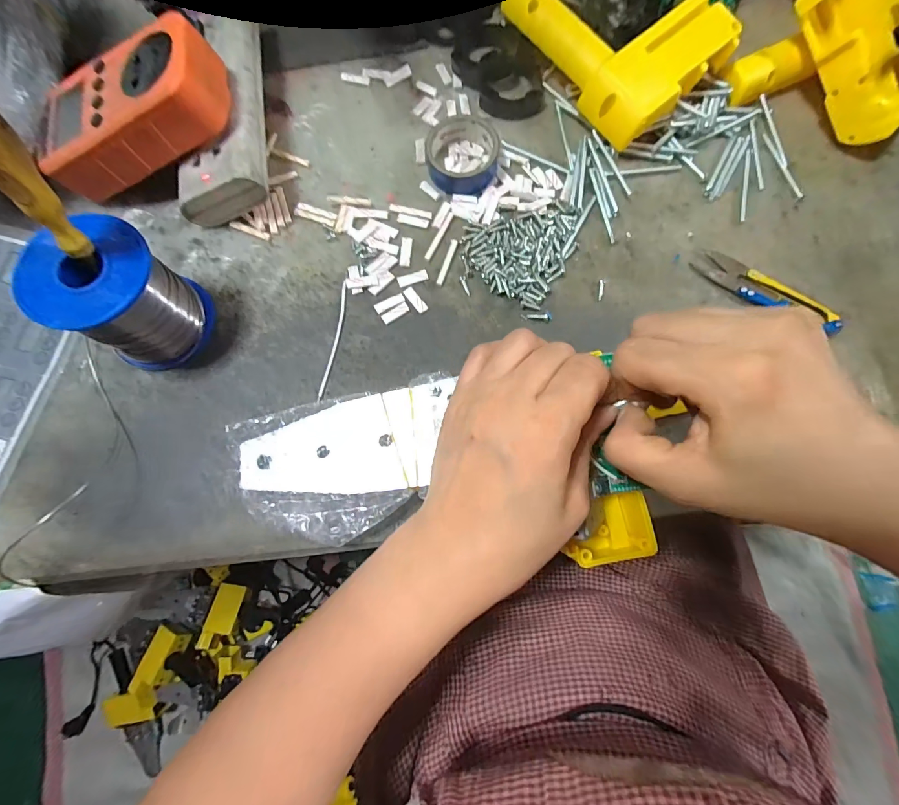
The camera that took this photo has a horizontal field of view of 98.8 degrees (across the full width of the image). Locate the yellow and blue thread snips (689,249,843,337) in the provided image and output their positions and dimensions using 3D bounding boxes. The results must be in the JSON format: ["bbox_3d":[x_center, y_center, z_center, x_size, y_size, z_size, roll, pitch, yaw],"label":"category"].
[{"bbox_3d":[0.220,-0.079,0.267,0.096,0.015,0.025,32,79,6],"label":"yellow and blue thread snips"}]

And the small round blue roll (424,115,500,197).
[{"bbox_3d":[0.010,-0.180,0.282,0.053,0.017,0.053,0,77,-1],"label":"small round blue roll"}]

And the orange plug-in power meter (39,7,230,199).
[{"bbox_3d":[-0.204,-0.187,0.248,0.129,0.040,0.068,-15,78,11],"label":"orange plug-in power meter"}]

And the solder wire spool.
[{"bbox_3d":[-0.189,-0.061,0.225,0.062,0.070,0.066,0,77,-1],"label":"solder wire spool"}]

